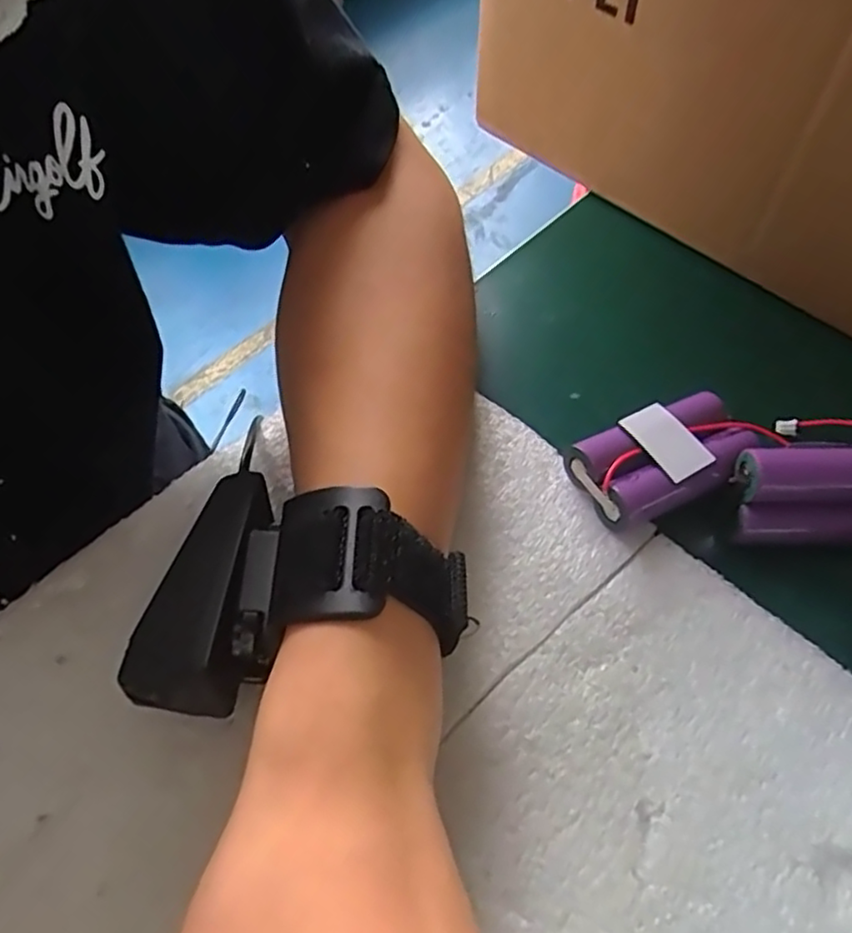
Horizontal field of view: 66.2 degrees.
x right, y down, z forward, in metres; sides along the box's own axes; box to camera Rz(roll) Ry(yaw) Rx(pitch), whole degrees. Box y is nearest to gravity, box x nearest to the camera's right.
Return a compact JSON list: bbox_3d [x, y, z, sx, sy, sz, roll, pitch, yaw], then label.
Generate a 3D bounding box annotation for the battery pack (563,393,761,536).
[{"bbox_3d":[0.087,-0.004,0.237,0.065,0.015,0.035,-25,63,-13],"label":"battery pack"}]

